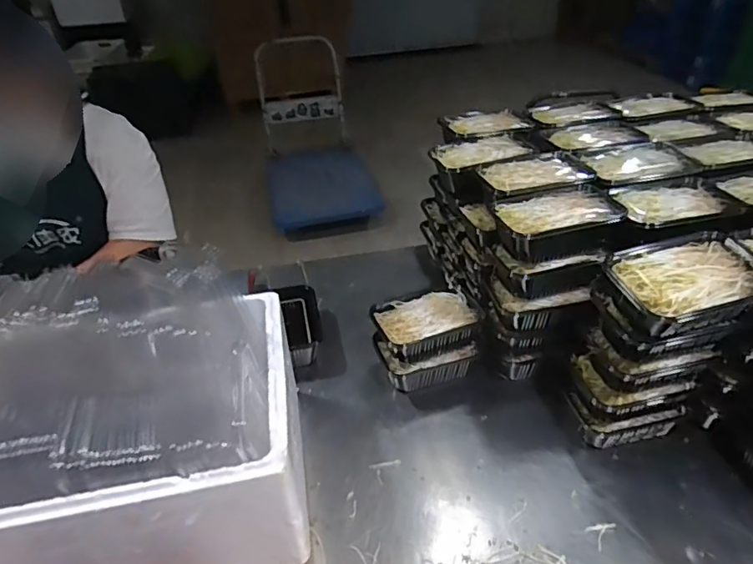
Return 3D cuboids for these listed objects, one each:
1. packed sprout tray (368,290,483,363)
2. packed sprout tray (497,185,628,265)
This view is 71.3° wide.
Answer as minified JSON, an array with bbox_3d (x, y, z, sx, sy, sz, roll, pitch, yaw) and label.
[{"bbox_3d":[0.088,0.074,0.909,0.178,0.057,0.120,-11,38,-12],"label":"packed sprout tray"},{"bbox_3d":[0.274,-0.091,0.807,0.179,0.064,0.114,-4,37,-2],"label":"packed sprout tray"}]

